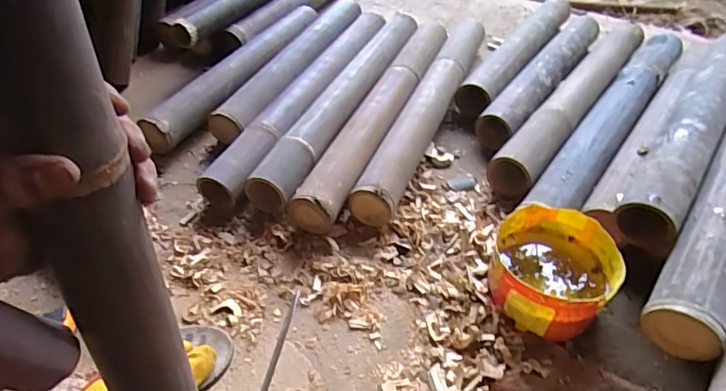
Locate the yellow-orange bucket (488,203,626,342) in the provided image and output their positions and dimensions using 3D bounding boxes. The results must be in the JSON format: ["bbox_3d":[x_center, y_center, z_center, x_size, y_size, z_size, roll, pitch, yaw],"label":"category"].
[{"bbox_3d":[0.245,0.100,0.657,0.147,0.092,0.157,0,46,0],"label":"yellow-orange bucket"}]

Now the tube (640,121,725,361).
[{"bbox_3d":[0.587,-0.097,0.763,0.079,0.091,0.836,28,52,25],"label":"tube"}]

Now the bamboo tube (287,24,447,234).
[{"bbox_3d":[0.037,-0.157,0.922,0.086,0.076,0.572,18,48,17],"label":"bamboo tube"}]

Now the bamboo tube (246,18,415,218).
[{"bbox_3d":[-0.025,-0.181,0.951,0.077,0.090,0.565,20,49,19],"label":"bamboo tube"}]

